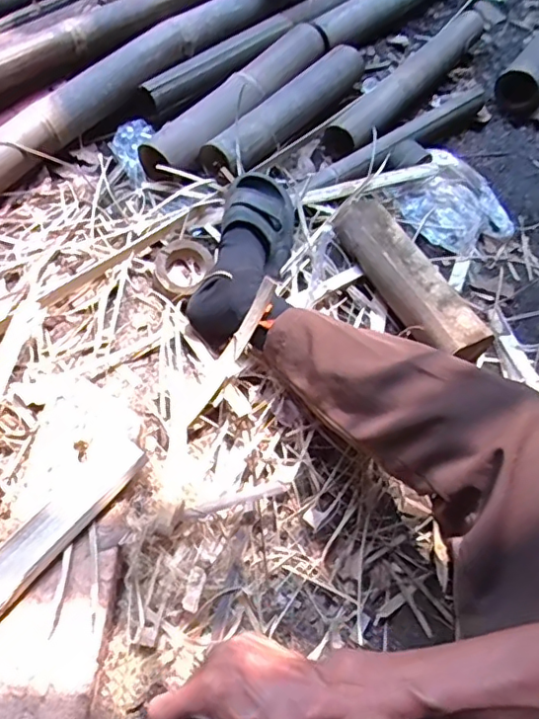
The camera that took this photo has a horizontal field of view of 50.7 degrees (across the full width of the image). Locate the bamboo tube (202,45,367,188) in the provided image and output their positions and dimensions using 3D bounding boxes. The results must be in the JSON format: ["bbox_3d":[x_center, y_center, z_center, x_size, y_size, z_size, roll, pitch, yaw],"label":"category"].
[{"bbox_3d":[0.038,-0.440,0.990,0.070,0.059,0.431,34,62,16],"label":"bamboo tube"}]

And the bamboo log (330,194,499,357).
[{"bbox_3d":[0.196,-0.110,0.826,0.077,0.065,0.290,-23,63,-17],"label":"bamboo log"}]

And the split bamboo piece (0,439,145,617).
[{"bbox_3d":[-0.224,0.177,0.609,0.052,0.026,0.223,37,63,17],"label":"split bamboo piece"}]

